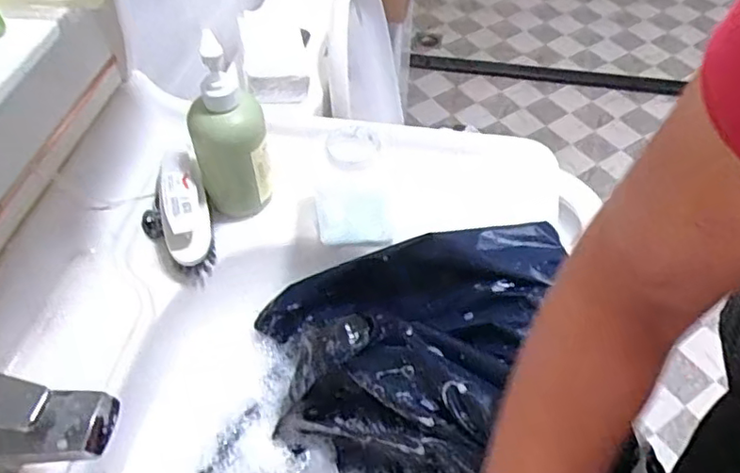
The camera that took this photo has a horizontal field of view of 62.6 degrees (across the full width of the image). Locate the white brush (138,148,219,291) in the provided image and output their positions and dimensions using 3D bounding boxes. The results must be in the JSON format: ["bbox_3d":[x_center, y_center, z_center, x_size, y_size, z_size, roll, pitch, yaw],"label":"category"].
[{"bbox_3d":[-0.187,-0.015,0.593,0.068,0.068,0.102,-17,53,-14],"label":"white brush"}]

